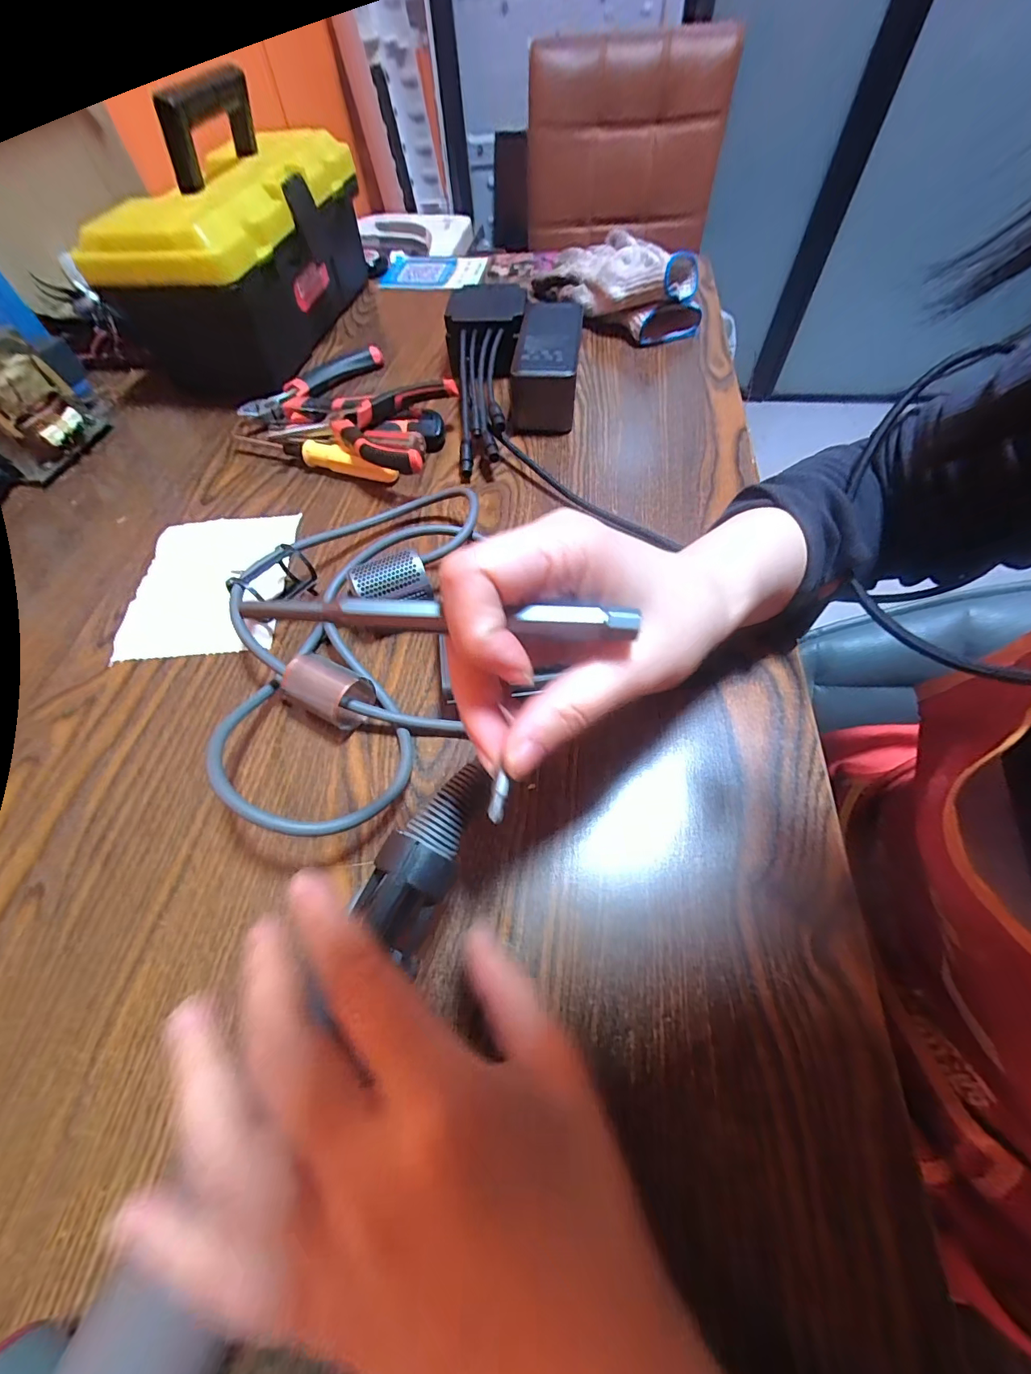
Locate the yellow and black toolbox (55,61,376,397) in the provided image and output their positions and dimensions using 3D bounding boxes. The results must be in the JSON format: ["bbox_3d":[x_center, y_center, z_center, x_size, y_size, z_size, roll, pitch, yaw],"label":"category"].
[{"bbox_3d":[-0.280,-0.433,0.463,0.159,0.154,0.274,16,61,12],"label":"yellow and black toolbox"}]

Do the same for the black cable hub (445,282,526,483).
[{"bbox_3d":[-0.027,-0.284,0.415,0.071,0.060,0.234,-3,59,1],"label":"black cable hub"}]

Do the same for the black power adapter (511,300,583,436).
[{"bbox_3d":[0.029,-0.286,0.410,0.057,0.054,0.120,3,59,4],"label":"black power adapter"}]

